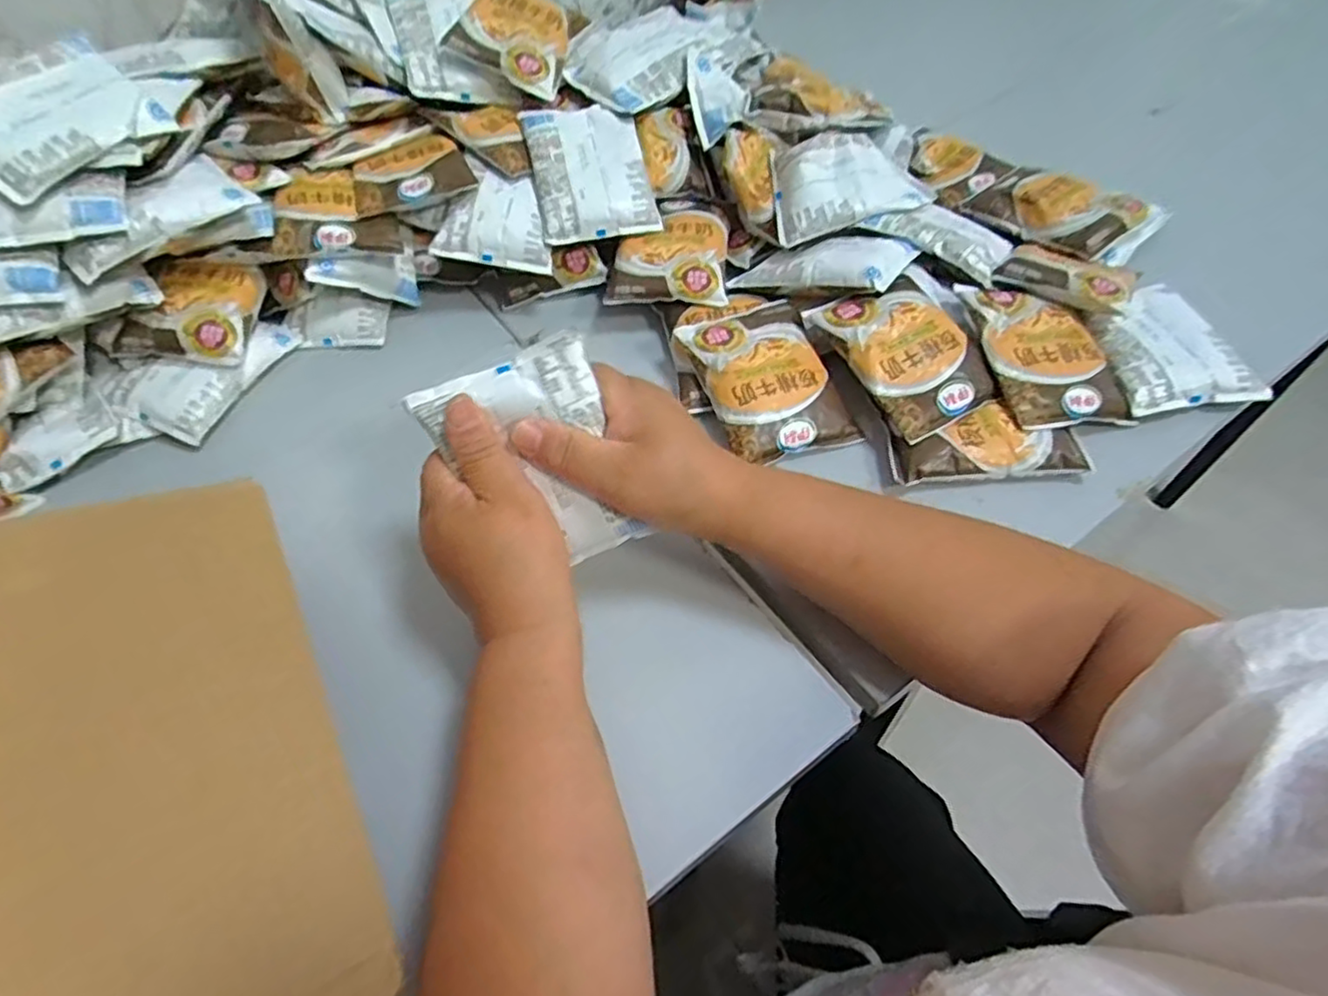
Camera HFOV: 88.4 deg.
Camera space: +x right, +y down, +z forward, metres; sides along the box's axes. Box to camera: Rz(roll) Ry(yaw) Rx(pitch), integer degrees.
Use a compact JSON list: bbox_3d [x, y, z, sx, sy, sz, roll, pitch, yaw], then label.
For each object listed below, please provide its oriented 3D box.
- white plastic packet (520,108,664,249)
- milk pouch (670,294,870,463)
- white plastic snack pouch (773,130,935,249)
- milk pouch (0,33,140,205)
[{"bbox_3d":[-0.063,-0.274,0.570,0.095,0.015,0.122,-13,77,-4],"label":"white plastic packet"},{"bbox_3d":[0.076,-0.085,0.498,0.089,0.035,0.120,-20,56,-10],"label":"milk pouch"},{"bbox_3d":[0.145,-0.255,0.552,0.123,0.032,0.083,-15,80,-3],"label":"white plastic snack pouch"},{"bbox_3d":[-0.410,-0.256,0.451,0.087,0.011,0.115,40,62,-7],"label":"milk pouch"}]

